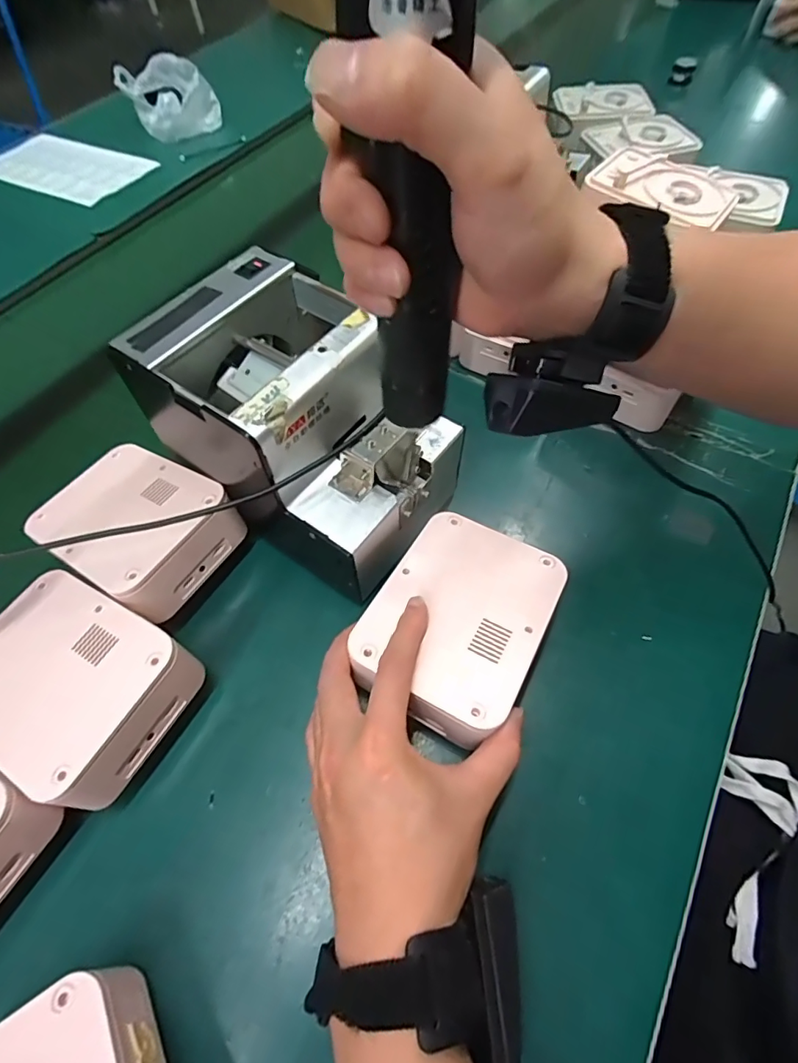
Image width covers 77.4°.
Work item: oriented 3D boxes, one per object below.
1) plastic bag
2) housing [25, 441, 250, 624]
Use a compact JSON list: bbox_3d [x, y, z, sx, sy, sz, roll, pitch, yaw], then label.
[{"bbox_3d":[-0.386,-0.725,0.847,0.149,0.092,0.140,-20,58,-8],"label":"plastic bag"},{"bbox_3d":[-0.190,-0.007,0.357,0.134,0.038,0.100,28,64,20],"label":"housing"}]

